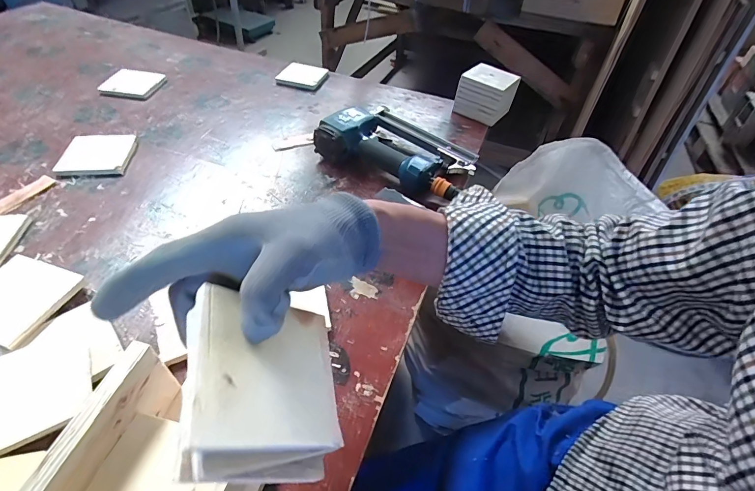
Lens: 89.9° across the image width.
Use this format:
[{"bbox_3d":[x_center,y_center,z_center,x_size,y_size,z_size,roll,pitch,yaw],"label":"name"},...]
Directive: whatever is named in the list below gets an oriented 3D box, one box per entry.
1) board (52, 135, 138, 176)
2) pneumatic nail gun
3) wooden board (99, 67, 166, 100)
[{"bbox_3d":[-0.435,-0.141,0.588,0.100,0.012,0.093,0,49,-7],"label":"board"},{"bbox_3d":[0.043,-0.160,0.625,0.250,0.062,0.151,27,51,16],"label":"pneumatic nail gun"},{"bbox_3d":[-0.473,-0.312,0.729,0.090,0.010,0.096,6,48,-1],"label":"wooden board"}]

